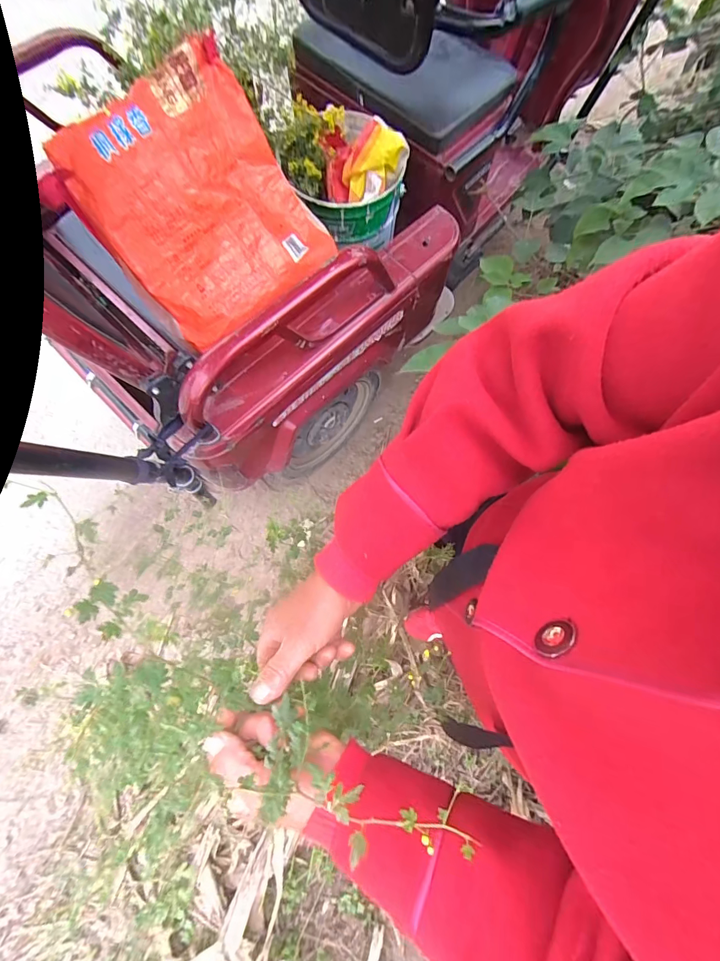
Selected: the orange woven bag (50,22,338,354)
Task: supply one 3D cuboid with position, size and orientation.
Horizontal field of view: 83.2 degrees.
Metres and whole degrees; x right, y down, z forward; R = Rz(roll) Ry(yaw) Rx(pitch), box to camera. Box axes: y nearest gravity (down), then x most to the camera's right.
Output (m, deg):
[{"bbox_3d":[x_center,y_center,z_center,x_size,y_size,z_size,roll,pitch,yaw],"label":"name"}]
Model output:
[{"bbox_3d":[-0.238,-0.456,0.668,0.354,0.332,0.078,-44,40,-14],"label":"orange woven bag"}]

